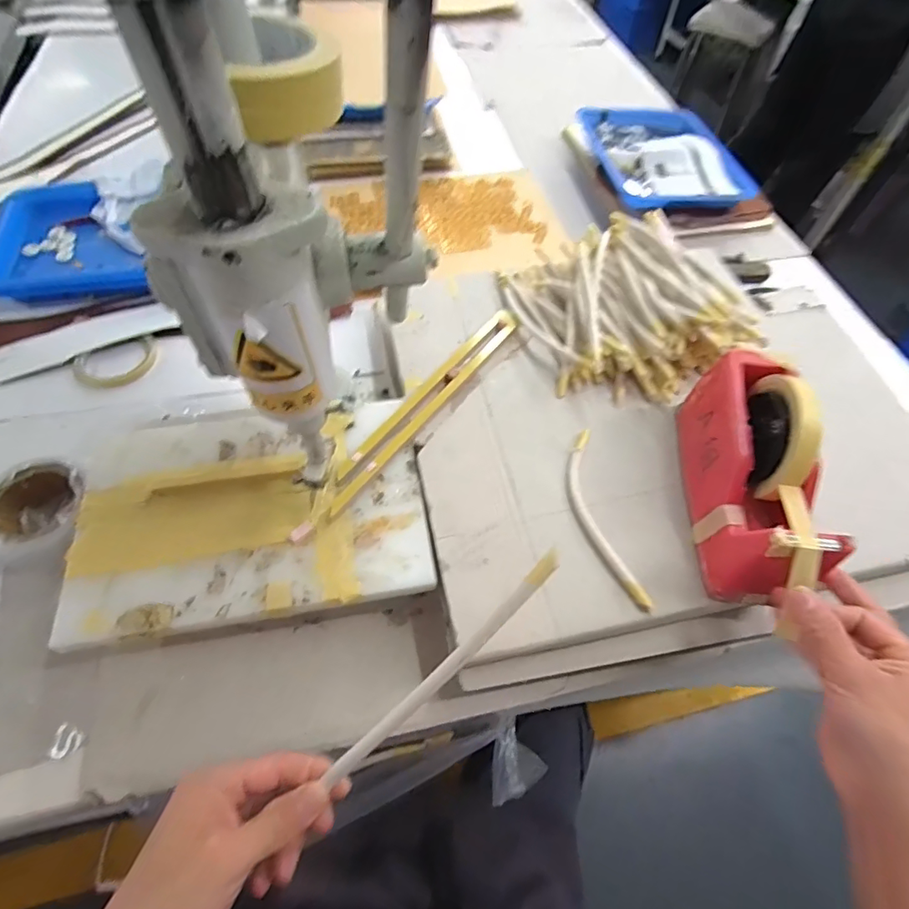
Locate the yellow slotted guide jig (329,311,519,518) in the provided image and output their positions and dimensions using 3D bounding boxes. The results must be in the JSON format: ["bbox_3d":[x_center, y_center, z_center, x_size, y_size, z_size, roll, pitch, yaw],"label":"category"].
[{"bbox_3d":[-0.027,-0.059,0.526,0.031,0.011,0.305,33,62,17],"label":"yellow slotted guide jig"}]

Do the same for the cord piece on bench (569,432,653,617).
[{"bbox_3d":[0.128,0.055,0.458,0.039,0.011,0.172,-8,59,-8],"label":"cord piece on bench"}]

